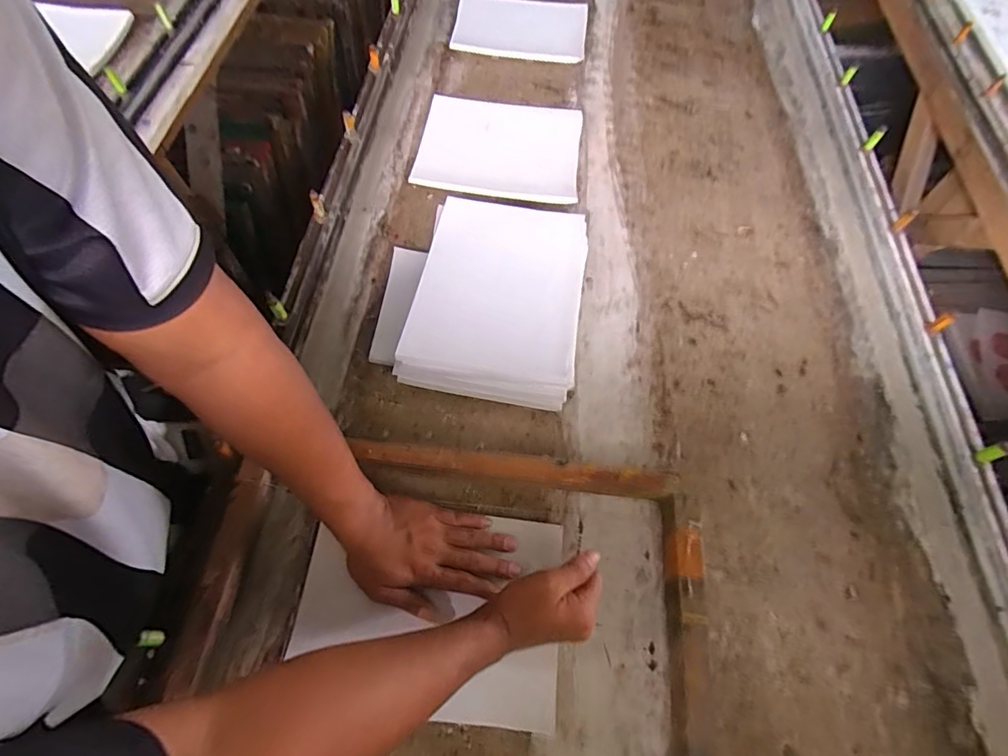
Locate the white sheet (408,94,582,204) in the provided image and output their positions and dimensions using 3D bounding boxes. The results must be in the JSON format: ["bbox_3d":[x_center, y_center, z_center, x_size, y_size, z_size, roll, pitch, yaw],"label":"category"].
[{"bbox_3d":[-0.008,-0.397,0.862,0.270,0.013,0.227,9,66,2],"label":"white sheet"}]

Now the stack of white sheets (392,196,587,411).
[{"bbox_3d":[-0.006,-0.111,0.700,0.222,0.075,0.300,11,62,2],"label":"stack of white sheets"}]

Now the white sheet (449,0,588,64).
[{"bbox_3d":[0.034,-0.727,1.040,0.269,0.025,0.198,4,62,-1],"label":"white sheet"}]

